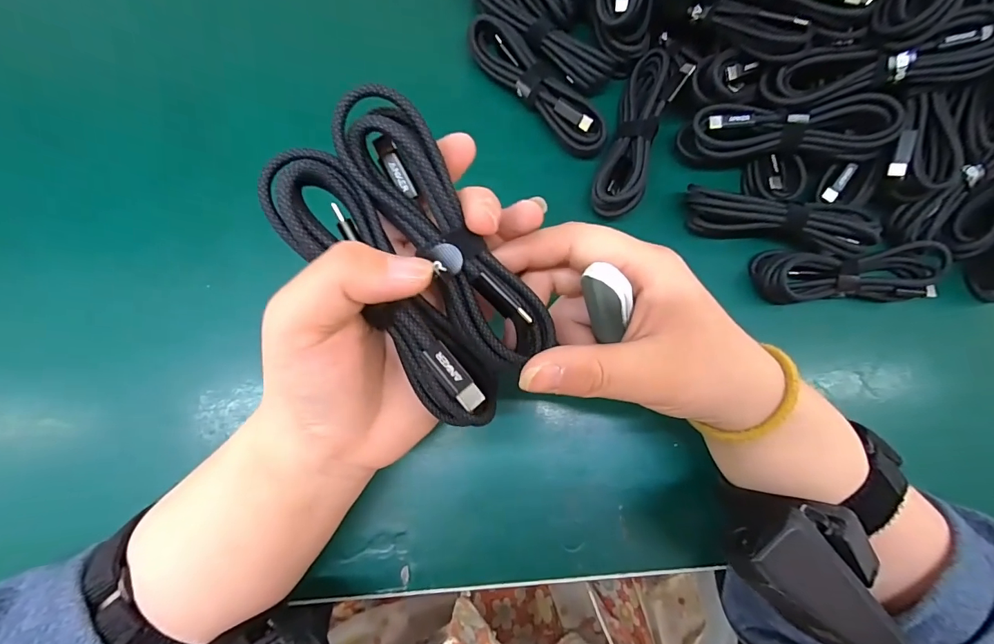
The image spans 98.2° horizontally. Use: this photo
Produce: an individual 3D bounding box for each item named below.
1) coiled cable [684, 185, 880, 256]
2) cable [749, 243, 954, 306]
[{"bbox_3d":[0.173,-0.064,0.261,0.107,0.024,0.031,9,81,-3],"label":"coiled cable"},{"bbox_3d":[0.223,-0.030,0.267,0.115,0.019,0.034,-3,82,-4],"label":"cable"}]

